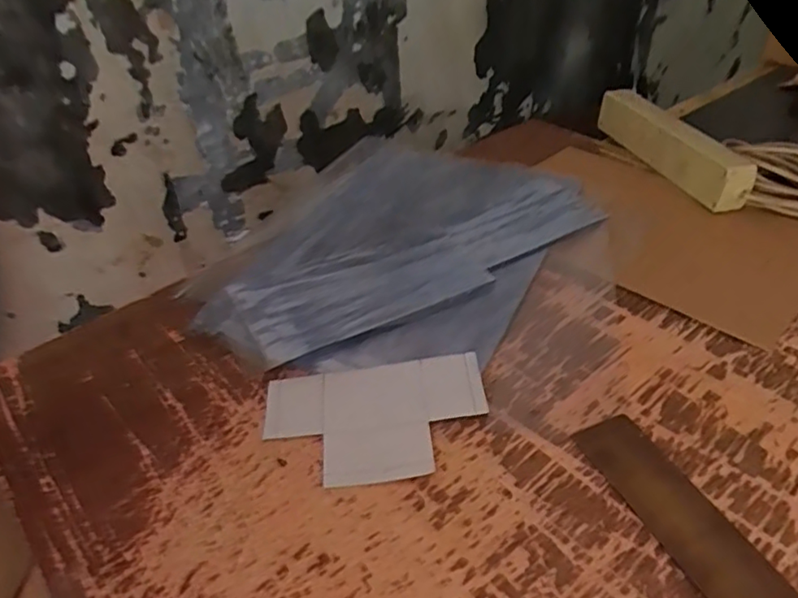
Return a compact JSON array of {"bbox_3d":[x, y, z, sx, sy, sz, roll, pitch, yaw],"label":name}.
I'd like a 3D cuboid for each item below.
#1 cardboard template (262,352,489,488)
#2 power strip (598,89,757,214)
[{"bbox_3d":[-0.016,0.091,0.460,0.167,0.007,0.107,-10,45,-2],"label":"cardboard template"},{"bbox_3d":[0.328,-0.194,0.751,0.043,0.056,0.270,-13,39,-13],"label":"power strip"}]

